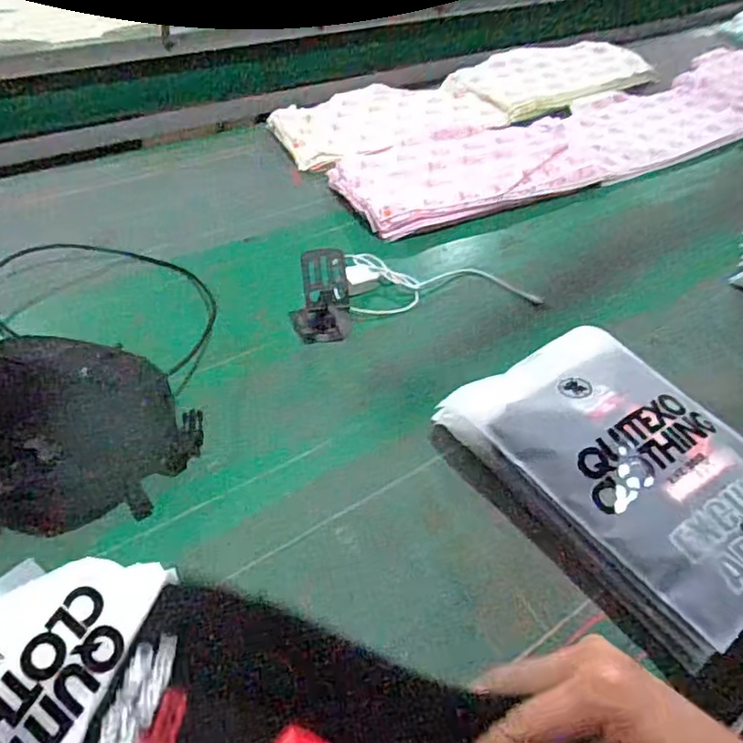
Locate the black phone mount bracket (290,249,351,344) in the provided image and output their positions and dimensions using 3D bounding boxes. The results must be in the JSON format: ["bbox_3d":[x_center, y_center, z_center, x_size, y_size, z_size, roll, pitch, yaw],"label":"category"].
[{"bbox_3d":[-0.066,-0.097,0.849,0.078,0.107,0.075,-6,47,-11],"label":"black phone mount bracket"}]

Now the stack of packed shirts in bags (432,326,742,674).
[{"bbox_3d":[0.264,0.104,0.685,0.249,0.107,0.351,-24,53,-26],"label":"stack of packed shirts in bags"}]

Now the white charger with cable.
[{"bbox_3d":[0.106,-0.125,0.941,0.291,0.028,0.097,6,46,0],"label":"white charger with cable"}]

